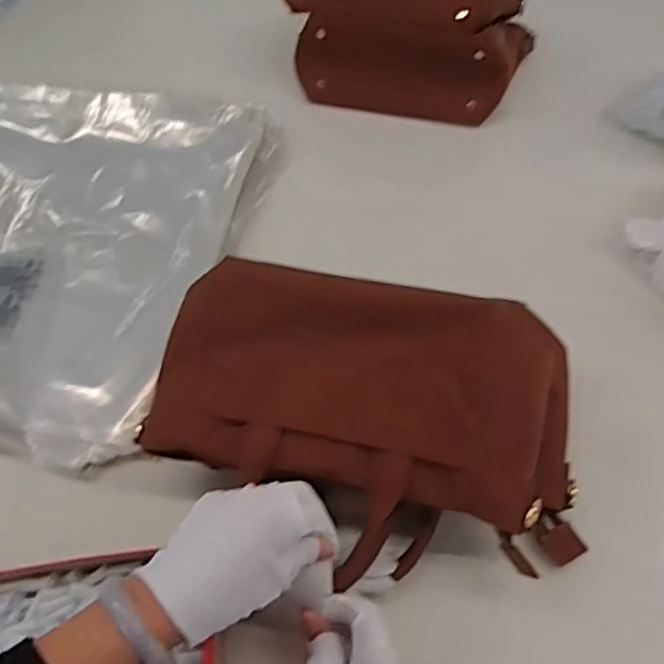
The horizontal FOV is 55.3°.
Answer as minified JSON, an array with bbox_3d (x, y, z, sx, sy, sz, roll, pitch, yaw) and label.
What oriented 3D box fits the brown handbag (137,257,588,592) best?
[{"bbox_3d":[0.025,0.066,0.504,0.339,0.122,0.211,7,55,8],"label":"brown handbag"}]

